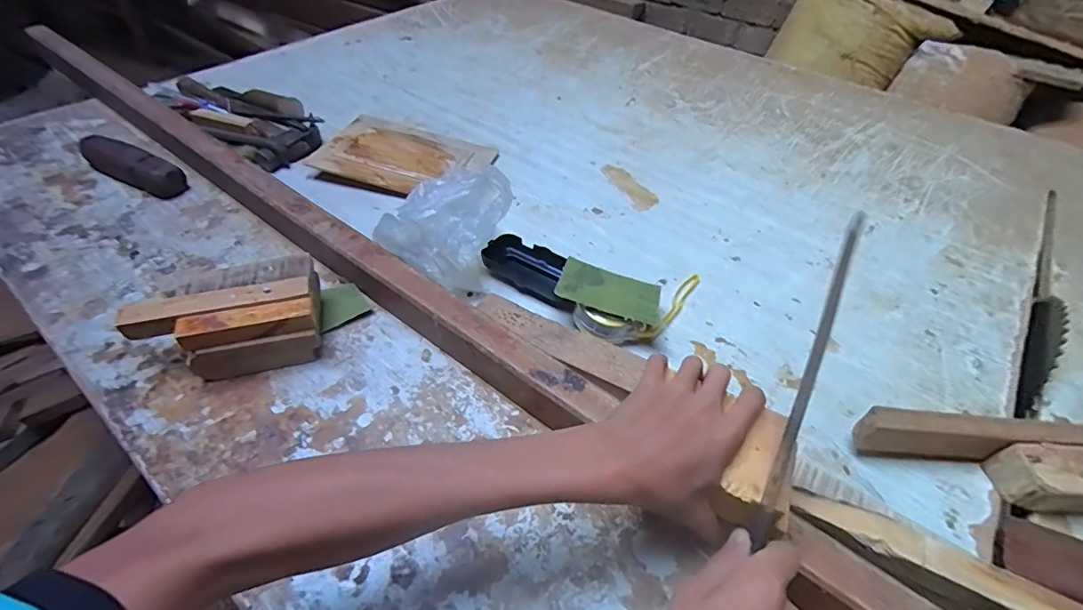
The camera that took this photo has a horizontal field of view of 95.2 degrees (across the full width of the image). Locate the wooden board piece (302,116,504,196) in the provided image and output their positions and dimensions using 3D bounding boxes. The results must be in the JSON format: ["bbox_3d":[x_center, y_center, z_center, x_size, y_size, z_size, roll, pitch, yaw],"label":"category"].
[{"bbox_3d":[-0.194,-0.208,0.682,0.220,0.025,0.136,18,49,11],"label":"wooden board piece"}]

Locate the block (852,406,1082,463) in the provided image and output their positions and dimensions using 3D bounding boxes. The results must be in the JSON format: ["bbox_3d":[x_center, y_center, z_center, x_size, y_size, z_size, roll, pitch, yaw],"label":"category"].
[{"bbox_3d":[0.382,0.110,0.406,0.252,0.049,0.022,2,46,-1],"label":"block"}]

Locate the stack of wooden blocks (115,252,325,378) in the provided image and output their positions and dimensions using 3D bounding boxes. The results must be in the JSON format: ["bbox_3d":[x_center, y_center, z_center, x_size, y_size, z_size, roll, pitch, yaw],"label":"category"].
[{"bbox_3d":[-0.280,0.016,0.450,0.149,0.060,0.082,-14,48,-17],"label":"stack of wooden blocks"}]

